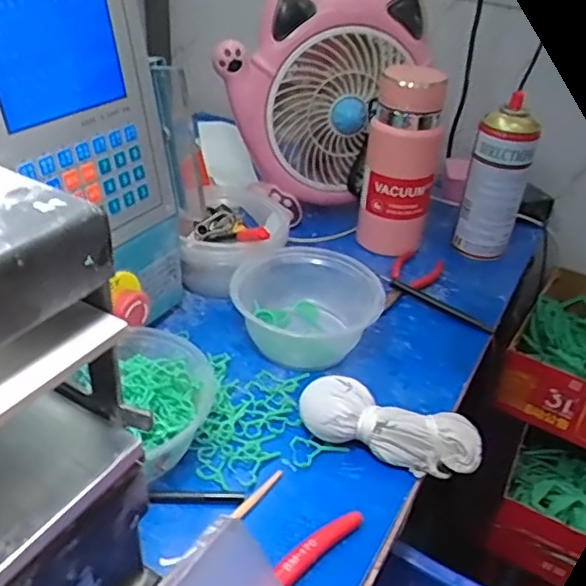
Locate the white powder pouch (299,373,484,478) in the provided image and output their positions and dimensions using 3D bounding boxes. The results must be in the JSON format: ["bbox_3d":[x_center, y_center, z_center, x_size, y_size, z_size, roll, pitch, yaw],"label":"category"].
[{"bbox_3d":[0.074,0.100,0.463,0.134,0.034,0.044,13,35,10],"label":"white powder pouch"}]

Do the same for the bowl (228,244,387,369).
[{"bbox_3d":[0.010,0.015,0.562,0.129,0.059,0.120,4,34,-3],"label":"bowl"}]

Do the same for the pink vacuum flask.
[{"bbox_3d":[0.118,-0.141,0.686,0.077,0.207,0.080,5,34,0],"label":"pink vacuum flask"}]

